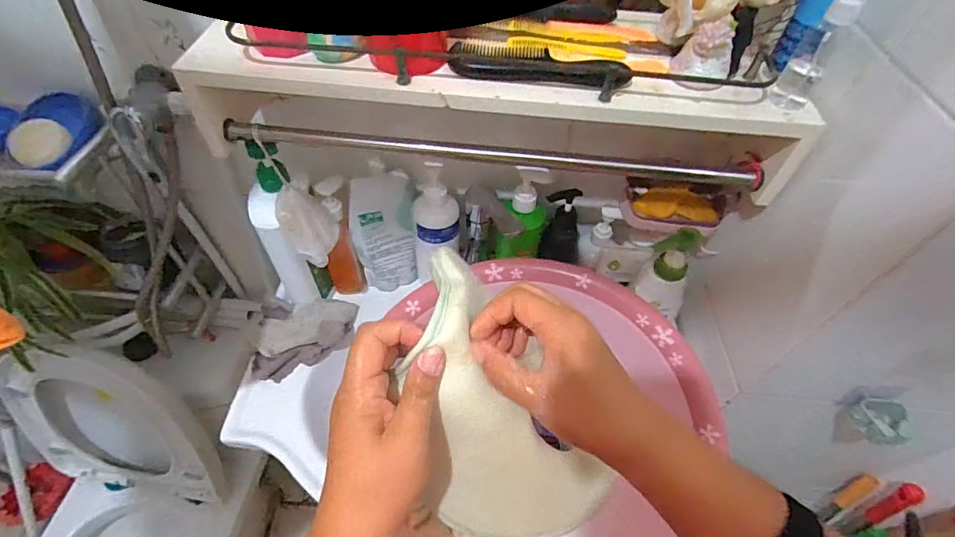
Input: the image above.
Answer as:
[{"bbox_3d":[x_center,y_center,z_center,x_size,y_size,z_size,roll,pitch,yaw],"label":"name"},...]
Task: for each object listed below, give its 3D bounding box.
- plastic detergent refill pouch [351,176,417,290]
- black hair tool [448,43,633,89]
[{"bbox_3d":[-0.136,-0.050,0.676,0.090,0.186,0.058,-7,52,-9],"label":"plastic detergent refill pouch"},{"bbox_3d":[0.058,-0.194,0.444,0.173,0.018,0.037,12,52,6],"label":"black hair tool"}]

